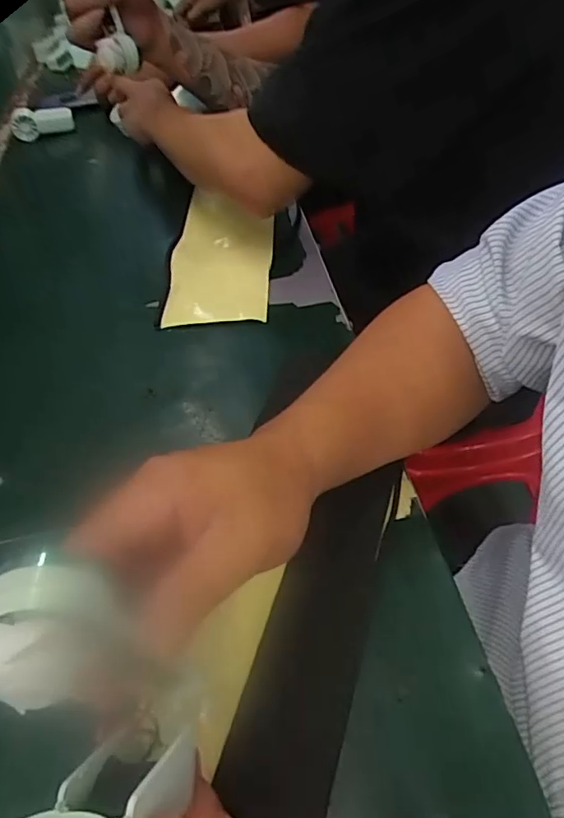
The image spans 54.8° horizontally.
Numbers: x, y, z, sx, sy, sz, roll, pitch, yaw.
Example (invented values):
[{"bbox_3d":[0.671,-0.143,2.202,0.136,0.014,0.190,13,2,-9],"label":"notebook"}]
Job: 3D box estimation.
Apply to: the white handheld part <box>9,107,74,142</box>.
[{"bbox_3d":[-0.376,-0.450,0.854,0.091,0.037,0.035,-1,48,5],"label":"white handheld part"}]

